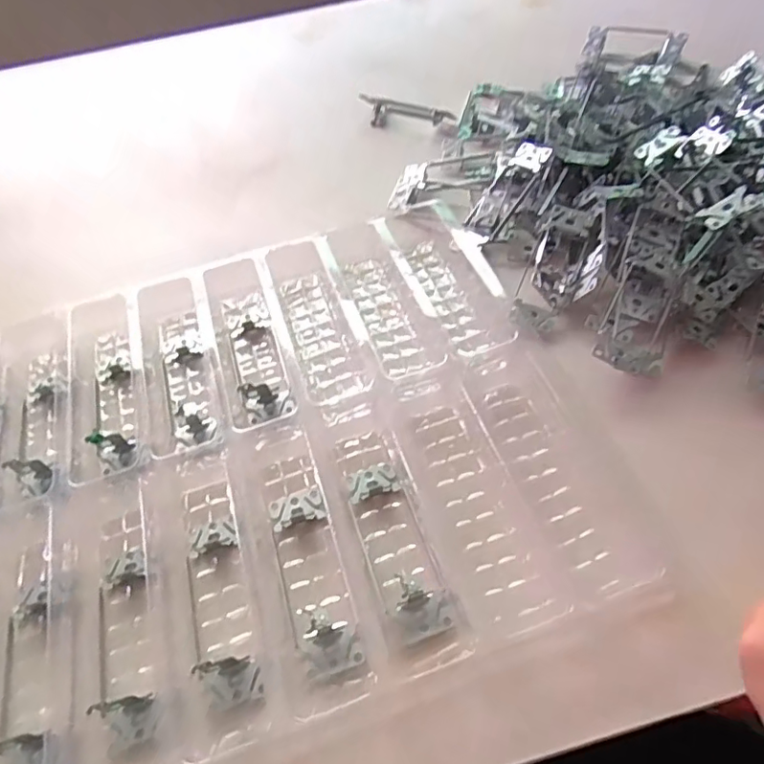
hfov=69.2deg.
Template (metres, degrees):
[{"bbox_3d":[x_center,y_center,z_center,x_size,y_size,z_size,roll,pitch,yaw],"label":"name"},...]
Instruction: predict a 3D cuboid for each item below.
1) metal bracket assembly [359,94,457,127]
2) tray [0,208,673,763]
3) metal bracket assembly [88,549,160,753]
[{"bbox_3d":[0.026,-0.286,0.596,0.101,0.027,0.026,14,58,15],"label":"metal bracket assembly"},{"bbox_3d":[-0.101,0.039,0.363,0.444,0.028,0.343,-17,55,-7],"label":"tray"},{"bbox_3d":[-0.143,0.140,0.301,0.029,0.019,0.103,-19,56,-8],"label":"metal bracket assembly"}]

